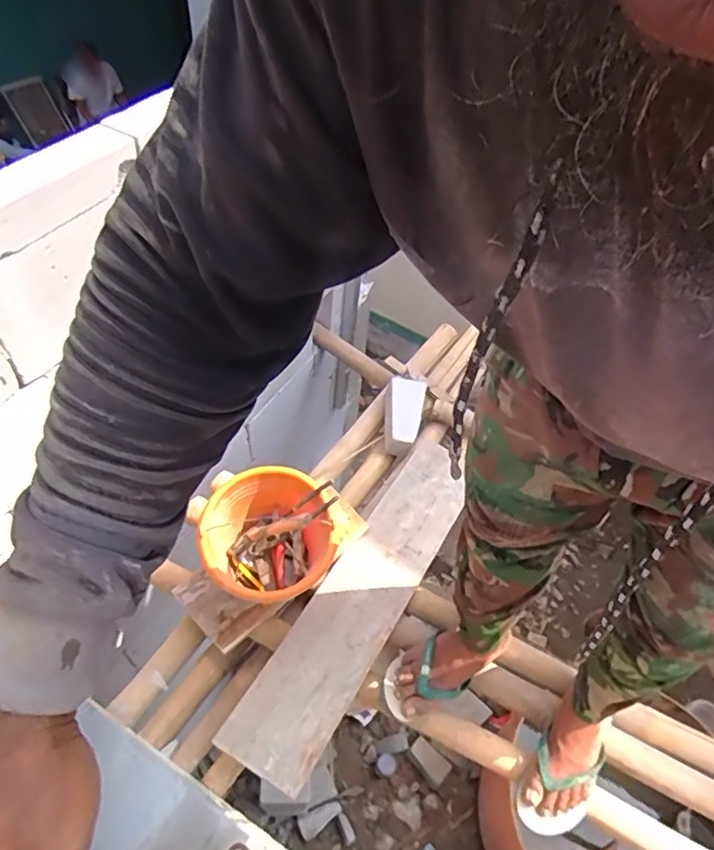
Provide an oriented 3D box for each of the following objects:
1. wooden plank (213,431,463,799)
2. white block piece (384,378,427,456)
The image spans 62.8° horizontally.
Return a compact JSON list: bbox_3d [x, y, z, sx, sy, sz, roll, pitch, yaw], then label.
[{"bbox_3d":[0.032,0.322,1.225,0.170,0.031,0.810,29,52,13],"label":"wooden plank"},{"bbox_3d":[0.127,-0.032,1.562,0.105,0.064,0.226,16,56,-12],"label":"white block piece"}]

